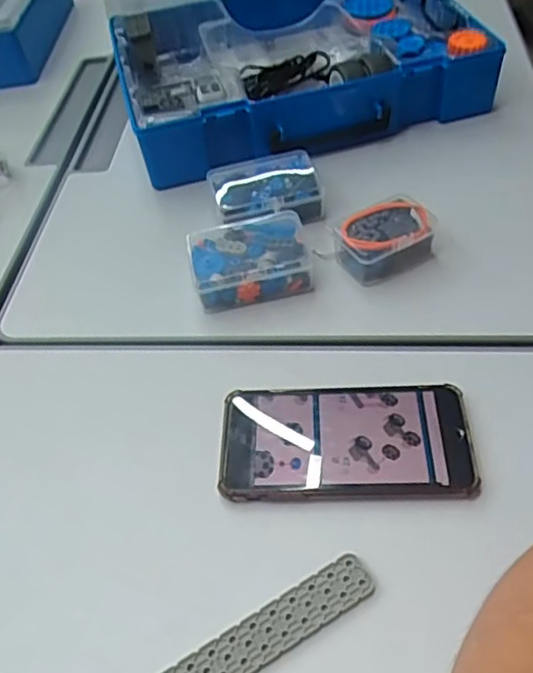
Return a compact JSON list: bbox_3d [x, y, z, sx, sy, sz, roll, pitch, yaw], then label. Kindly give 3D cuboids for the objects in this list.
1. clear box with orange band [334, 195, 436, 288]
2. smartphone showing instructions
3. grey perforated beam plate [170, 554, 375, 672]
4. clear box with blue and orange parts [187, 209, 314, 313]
[{"bbox_3d":[0.097,-0.079,0.508,0.076,0.039,0.049,-21,51,-11],"label":"clear box with orange band"},{"bbox_3d":[0.051,0.066,0.406,0.159,0.012,0.081,-2,50,5],"label":"smartphone showing instructions"},{"bbox_3d":[-0.008,0.165,0.331,0.148,0.004,0.024,-27,52,-16],"label":"grey perforated beam plate"},{"bbox_3d":[-0.014,-0.065,0.512,0.093,0.034,0.075,-10,50,-2],"label":"clear box with blue and orange parts"}]

